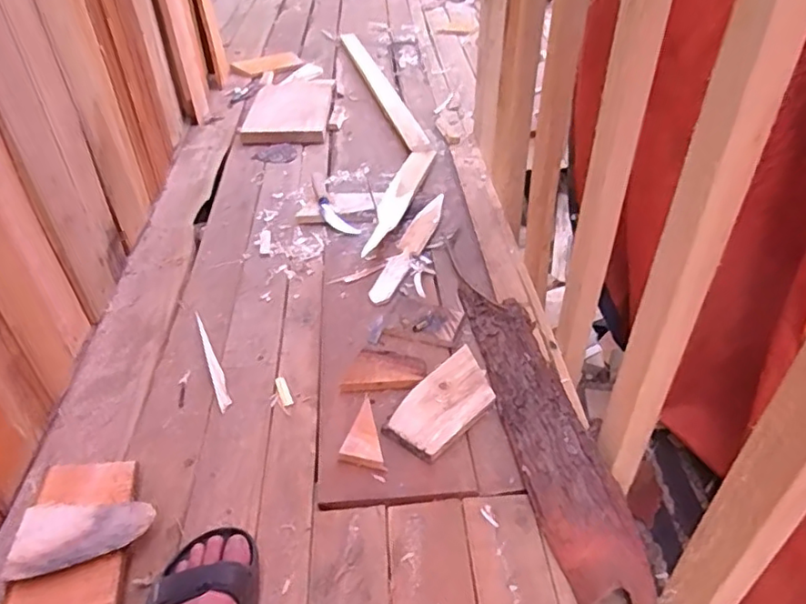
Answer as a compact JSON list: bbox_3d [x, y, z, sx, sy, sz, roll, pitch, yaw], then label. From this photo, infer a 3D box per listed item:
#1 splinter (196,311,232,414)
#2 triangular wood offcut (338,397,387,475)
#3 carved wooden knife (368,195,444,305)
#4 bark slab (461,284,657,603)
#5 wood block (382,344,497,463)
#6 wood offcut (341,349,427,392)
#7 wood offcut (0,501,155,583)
[{"bbox_3d":[-0.291,0.084,0.912,0.018,0.008,0.215,-18,44,-16],"label":"splinter"},{"bbox_3d":[-0.060,0.174,0.777,0.053,0.019,0.112,-11,42,-9],"label":"triangular wood offcut"},{"bbox_3d":[0.016,-0.106,1.107,0.045,0.011,0.337,13,44,18],"label":"carved wooden knife"},{"bbox_3d":[0.182,0.157,0.774,0.100,0.041,0.588,-8,42,-6],"label":"bark slab"},{"bbox_3d":[0.058,0.138,0.810,0.091,0.021,0.172,31,52,32],"label":"wood block"},{"bbox_3d":[-0.026,0.098,0.865,0.115,0.014,0.072,-1,42,2],"label":"wood offcut"},{"bbox_3d":[-0.353,0.259,0.661,0.137,0.011,0.079,0,48,-10],"label":"wood offcut"}]

